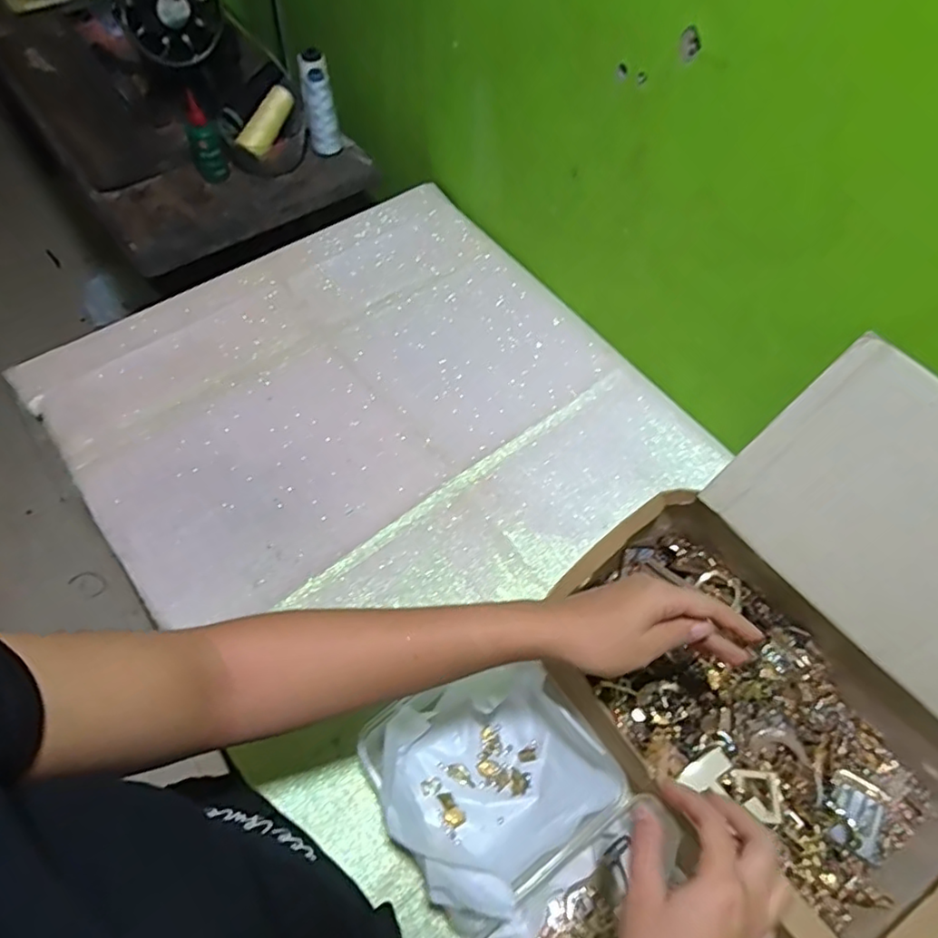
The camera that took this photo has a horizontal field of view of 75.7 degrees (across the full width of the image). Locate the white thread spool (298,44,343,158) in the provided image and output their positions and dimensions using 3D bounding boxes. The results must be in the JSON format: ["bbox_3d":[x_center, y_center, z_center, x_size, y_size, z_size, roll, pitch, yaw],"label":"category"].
[{"bbox_3d":[-0.222,-0.540,0.906,0.047,0.126,0.048,-9,61,-8],"label":"white thread spool"}]

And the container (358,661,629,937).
[{"bbox_3d":[0.013,0.246,0.487,0.153,0.076,0.151,-30,66,-18],"label":"container"}]

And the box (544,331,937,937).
[{"bbox_3d":[0.294,0.129,0.472,0.325,0.224,0.330,-28,65,-18],"label":"box"}]

